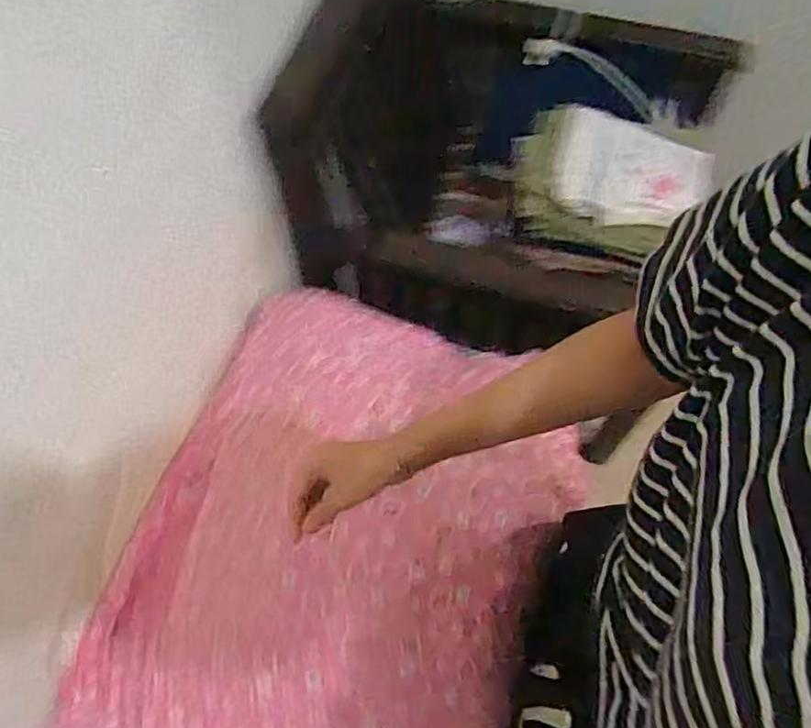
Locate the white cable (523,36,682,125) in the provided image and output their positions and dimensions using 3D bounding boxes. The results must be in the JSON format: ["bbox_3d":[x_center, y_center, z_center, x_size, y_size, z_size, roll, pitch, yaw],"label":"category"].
[{"bbox_3d":[0.349,-0.518,1.197,0.289,0.027,0.058,29,91,5],"label":"white cable"}]

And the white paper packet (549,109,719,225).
[{"bbox_3d":[0.316,-0.266,0.931,0.213,0.012,0.153,14,78,-2],"label":"white paper packet"}]

